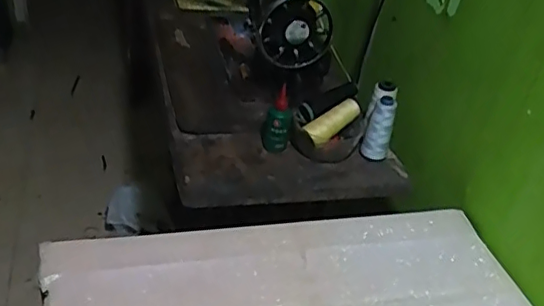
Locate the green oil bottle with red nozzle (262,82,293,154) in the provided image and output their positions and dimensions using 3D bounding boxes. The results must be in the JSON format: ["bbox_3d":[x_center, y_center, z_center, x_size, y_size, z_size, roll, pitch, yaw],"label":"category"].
[{"bbox_3d":[0.011,-0.054,0.976,0.045,0.103,0.037,-2,35,-14],"label":"green oil bottle with red nozzle"}]

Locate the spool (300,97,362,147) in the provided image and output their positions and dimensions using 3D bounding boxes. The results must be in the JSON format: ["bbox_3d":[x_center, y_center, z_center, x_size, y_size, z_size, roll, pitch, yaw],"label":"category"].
[{"bbox_3d":[0.107,-0.055,0.989,0.115,0.037,0.036,-33,47,-18],"label":"spool"}]

